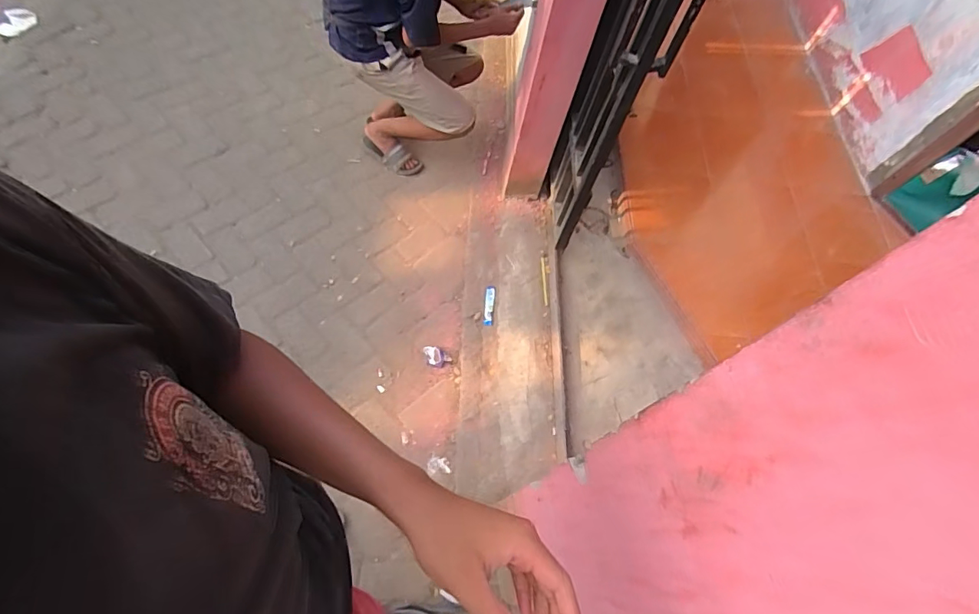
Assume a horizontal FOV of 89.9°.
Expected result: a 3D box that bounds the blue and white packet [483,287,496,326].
[{"bbox_3d":[0.000,-0.006,1.842,0.039,0.015,0.164,6,63,0],"label":"blue and white packet"}]

